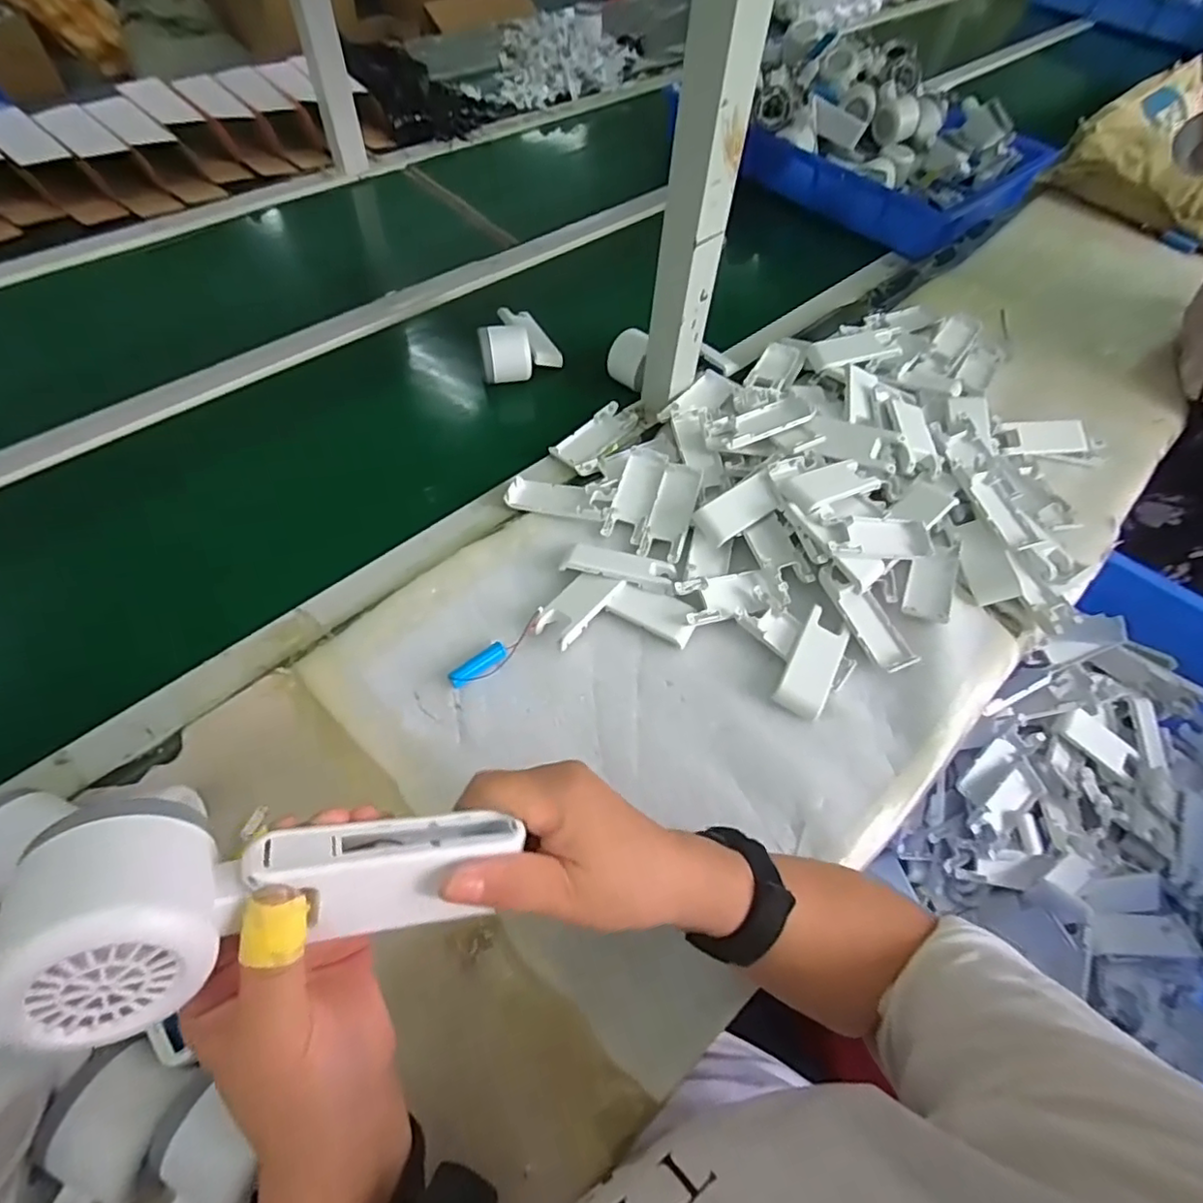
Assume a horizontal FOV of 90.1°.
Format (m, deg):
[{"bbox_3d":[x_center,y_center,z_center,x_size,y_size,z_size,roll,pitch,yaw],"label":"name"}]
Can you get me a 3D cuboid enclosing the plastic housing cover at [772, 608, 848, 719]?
[{"bbox_3d":[0.183,0.053,0.515,0.041,0.014,0.097,27,60,13],"label":"plastic housing cover"}]

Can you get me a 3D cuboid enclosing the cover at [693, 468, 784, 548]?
[{"bbox_3d":[0.131,-0.089,0.565,0.079,0.014,0.041,-35,65,-4],"label":"cover"}]

